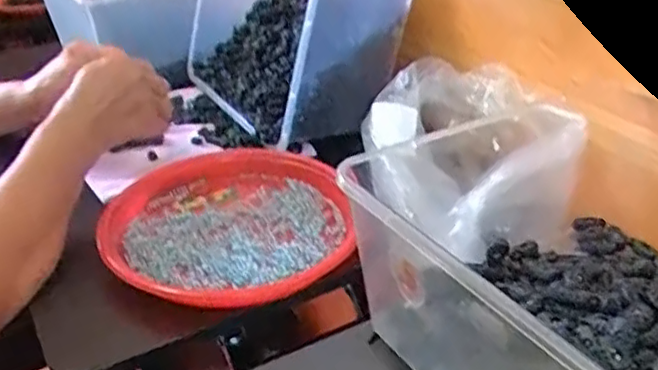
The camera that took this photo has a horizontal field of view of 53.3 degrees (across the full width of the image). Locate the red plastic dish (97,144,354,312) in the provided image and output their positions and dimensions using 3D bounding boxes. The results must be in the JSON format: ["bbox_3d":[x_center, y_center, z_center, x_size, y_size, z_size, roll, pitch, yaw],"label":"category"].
[{"bbox_3d":[-0.095,0.030,0.635,0.230,0.032,0.242,-1,31,0],"label":"red plastic dish"}]

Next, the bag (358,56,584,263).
[{"bbox_3d":[0.129,-0.039,0.633,0.153,0.089,0.221,-8,32,-12],"label":"bag"}]

